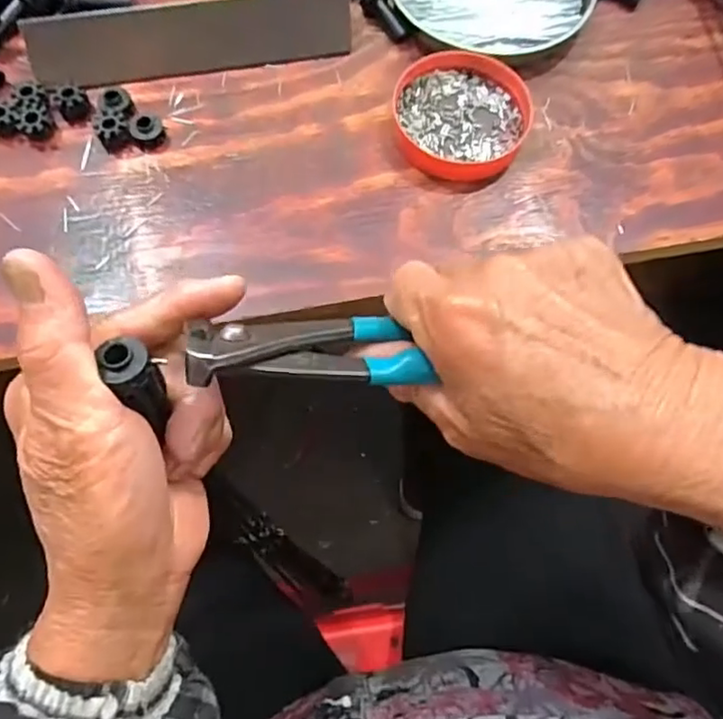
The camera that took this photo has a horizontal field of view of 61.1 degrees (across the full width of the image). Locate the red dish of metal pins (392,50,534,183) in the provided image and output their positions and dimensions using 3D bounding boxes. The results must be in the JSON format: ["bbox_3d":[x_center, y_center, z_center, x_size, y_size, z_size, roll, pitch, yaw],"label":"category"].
[{"bbox_3d":[0.059,-0.145,0.365,0.080,0.021,0.076,0,69,-1],"label":"red dish of metal pins"}]

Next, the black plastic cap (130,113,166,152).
[{"bbox_3d":[-0.123,-0.132,0.351,0.018,0.008,0.020,-18,70,-8],"label":"black plastic cap"}]

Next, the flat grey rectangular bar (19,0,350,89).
[{"bbox_3d":[-0.099,-0.193,0.365,0.185,0.039,0.007,-12,29,-8],"label":"flat grey rectangular bar"}]

